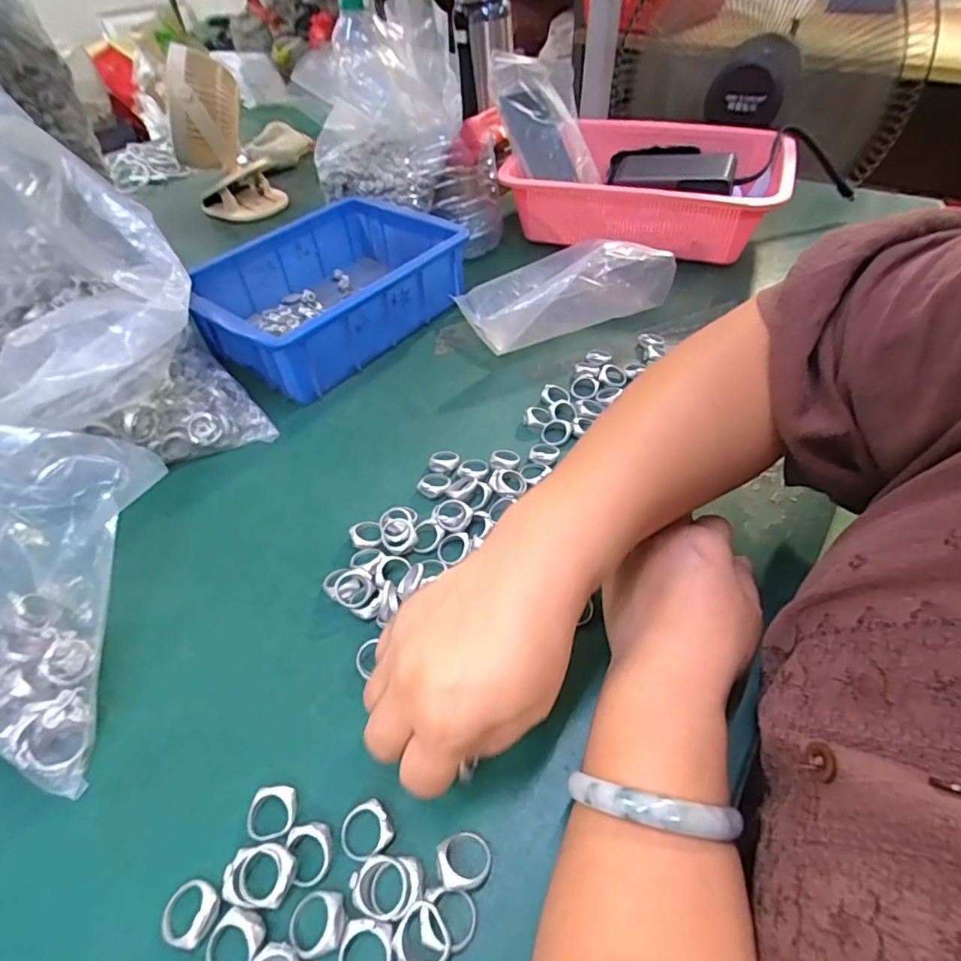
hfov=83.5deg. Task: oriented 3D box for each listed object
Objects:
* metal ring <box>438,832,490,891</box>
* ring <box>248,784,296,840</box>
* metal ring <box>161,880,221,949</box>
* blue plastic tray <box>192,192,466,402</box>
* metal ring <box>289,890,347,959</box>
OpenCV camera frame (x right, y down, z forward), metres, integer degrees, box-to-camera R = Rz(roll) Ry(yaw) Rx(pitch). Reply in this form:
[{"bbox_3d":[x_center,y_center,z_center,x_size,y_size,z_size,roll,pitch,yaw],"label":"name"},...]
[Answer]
[{"bbox_3d":[-0.007,0.168,0.239,0.023,0.008,0.022,-1,47,1],"label":"metal ring"},{"bbox_3d":[-0.099,0.158,0.257,0.023,0.010,0.022,-1,47,1],"label":"ring"},{"bbox_3d":[-0.126,0.186,0.232,0.024,0.009,0.022,-1,47,1],"label":"metal ring"},{"bbox_3d":[-0.149,-0.187,0.531,0.172,0.074,0.237,30,55,27],"label":"blue plastic tray"},{"bbox_3d":[-0.069,0.186,0.226,0.024,0.008,0.021,-6,47,-3],"label":"metal ring"}]

